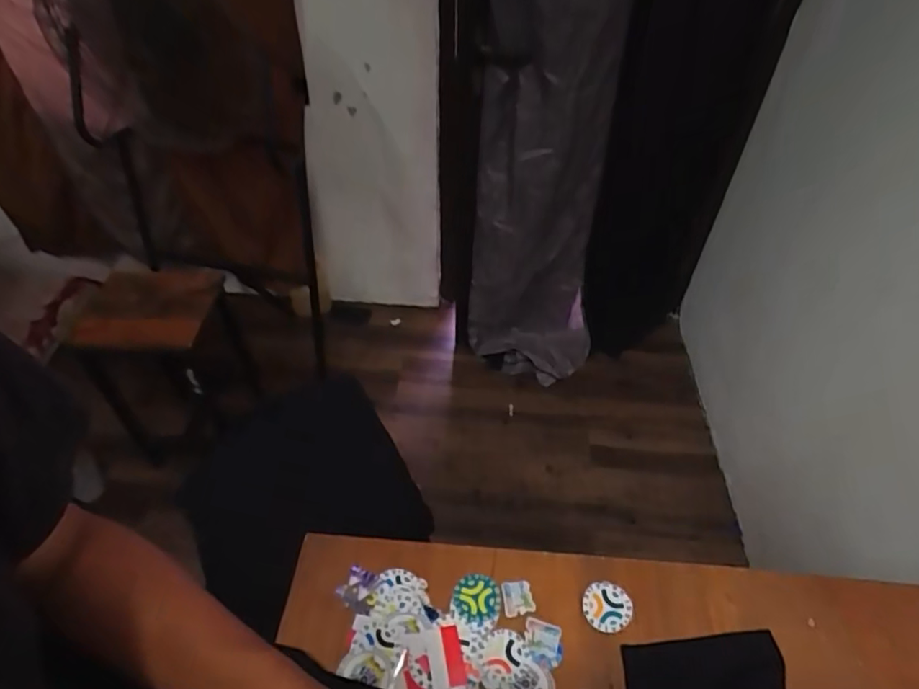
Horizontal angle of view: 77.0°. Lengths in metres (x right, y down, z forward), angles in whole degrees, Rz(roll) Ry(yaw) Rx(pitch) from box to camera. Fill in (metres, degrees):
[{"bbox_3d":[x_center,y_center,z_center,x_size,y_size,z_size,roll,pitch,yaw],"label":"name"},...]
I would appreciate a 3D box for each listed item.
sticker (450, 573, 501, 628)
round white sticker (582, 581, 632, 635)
[{"bbox_3d":[0.019,0.307,0.695,0.058,0.006,0.060,3,47,3],"label":"sticker"},{"bbox_3d":[0.176,0.313,0.688,0.056,0.006,0.055,0,58,0],"label":"round white sticker"}]

